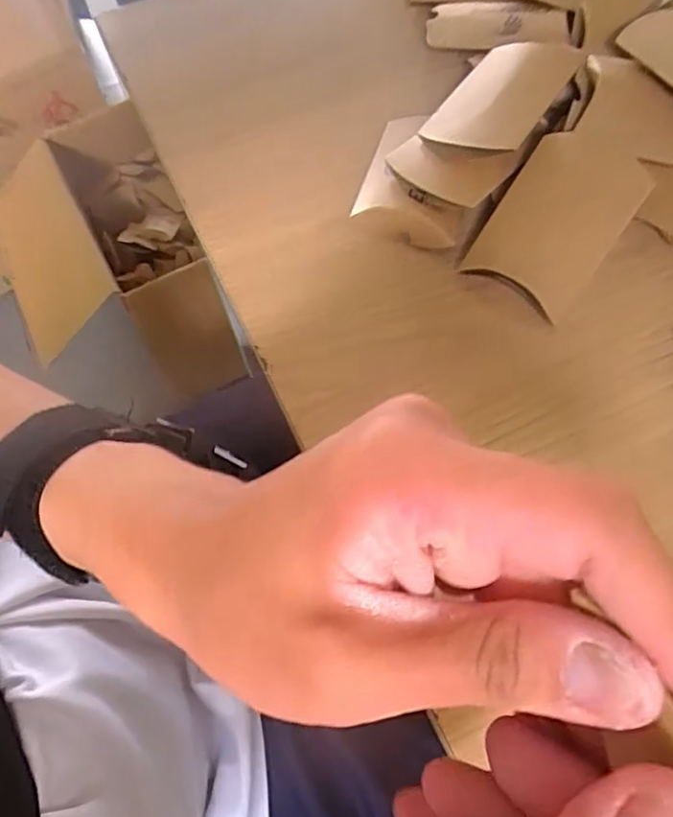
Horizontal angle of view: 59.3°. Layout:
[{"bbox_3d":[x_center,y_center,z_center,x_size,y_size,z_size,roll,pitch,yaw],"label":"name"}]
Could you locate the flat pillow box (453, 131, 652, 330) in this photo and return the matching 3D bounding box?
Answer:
[{"bbox_3d":[0.111,-0.095,0.293,0.057,0.015,0.087,33,87,6],"label":"flat pillow box"}]

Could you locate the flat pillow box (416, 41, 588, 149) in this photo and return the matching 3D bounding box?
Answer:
[{"bbox_3d":[0.086,-0.166,0.317,0.056,0.018,0.084,23,68,37],"label":"flat pillow box"}]

